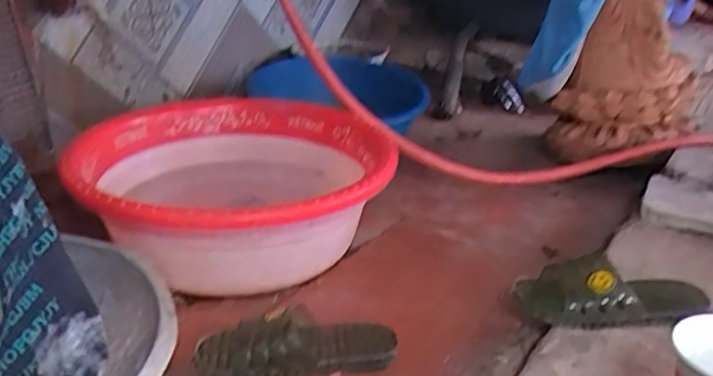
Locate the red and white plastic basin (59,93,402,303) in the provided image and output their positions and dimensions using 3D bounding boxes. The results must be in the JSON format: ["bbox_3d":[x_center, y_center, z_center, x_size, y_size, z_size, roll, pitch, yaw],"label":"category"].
[{"bbox_3d":[-0.175,-0.001,0.978,0.437,0.149,0.472,1,25,-1],"label":"red and white plastic basin"}]

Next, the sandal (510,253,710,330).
[{"bbox_3d":[0.297,0.125,0.755,0.208,0.066,0.096,2,25,2],"label":"sandal"}]

